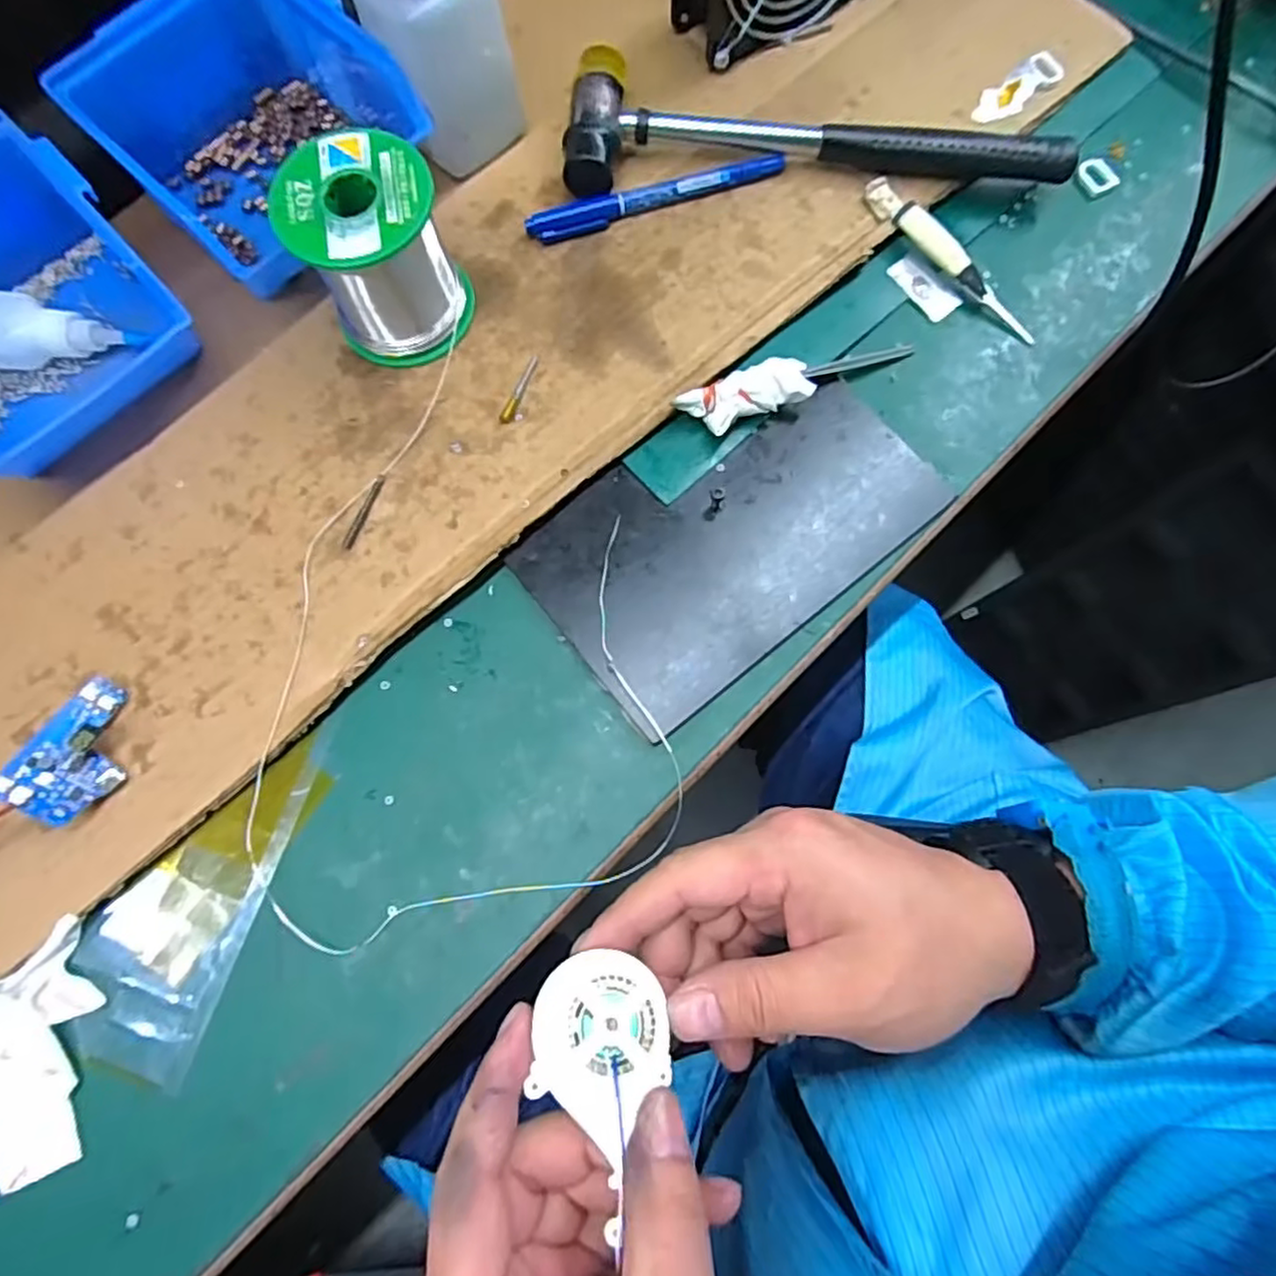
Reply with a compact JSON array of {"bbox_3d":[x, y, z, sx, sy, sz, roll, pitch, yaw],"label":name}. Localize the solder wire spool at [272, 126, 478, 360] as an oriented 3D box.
[{"bbox_3d":[-0.120,-0.179,0.323,0.065,0.071,0.063,0,77,1],"label":"solder wire spool"}]

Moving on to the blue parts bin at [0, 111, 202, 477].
[{"bbox_3d":[-0.296,-0.154,0.329,0.131,0.063,0.129,42,81,10],"label":"blue parts bin"}]

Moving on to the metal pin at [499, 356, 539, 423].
[{"bbox_3d":[-0.058,-0.124,0.343,0.007,0.004,0.040,20,78,6],"label":"metal pin"}]

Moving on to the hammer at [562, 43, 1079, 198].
[{"bbox_3d":[0.091,-0.271,0.364,0.256,0.027,0.073,-1,77,1],"label":"hammer"}]

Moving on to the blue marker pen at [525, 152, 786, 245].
[{"bbox_3d":[0.010,-0.235,0.367,0.139,0.009,0.012,-18,77,-3],"label":"blue marker pen"}]

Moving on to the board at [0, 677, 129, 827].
[{"bbox_3d":[-0.238,0.048,0.297,0.035,0.009,0.059,38,54,-21],"label":"board"}]

